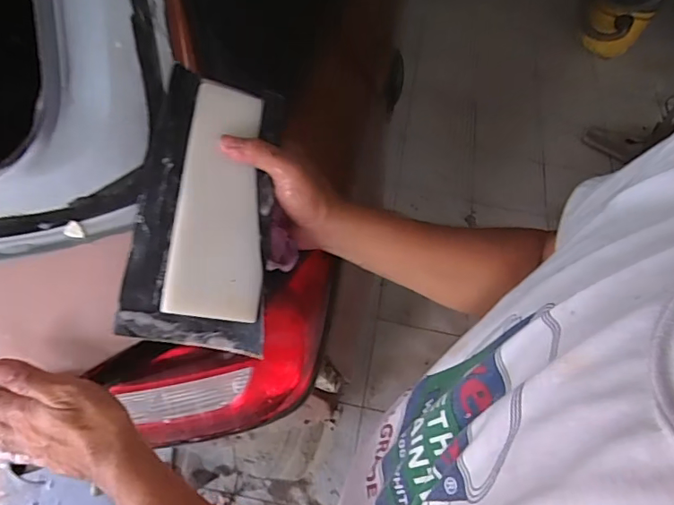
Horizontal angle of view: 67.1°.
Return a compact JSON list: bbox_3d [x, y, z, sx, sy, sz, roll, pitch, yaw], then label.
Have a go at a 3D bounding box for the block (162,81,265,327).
[{"bbox_3d":[-0.101,-0.044,0.431,0.073,0.022,0.196,2,85,-4],"label":"block"}]

